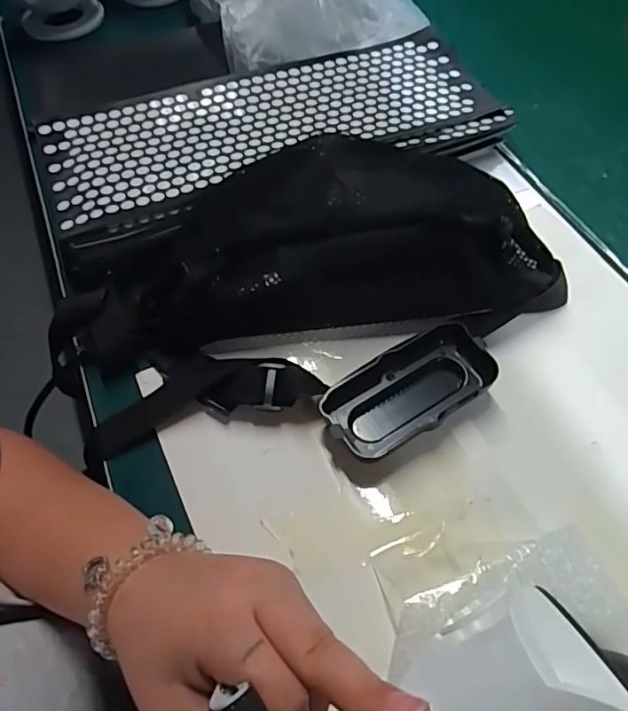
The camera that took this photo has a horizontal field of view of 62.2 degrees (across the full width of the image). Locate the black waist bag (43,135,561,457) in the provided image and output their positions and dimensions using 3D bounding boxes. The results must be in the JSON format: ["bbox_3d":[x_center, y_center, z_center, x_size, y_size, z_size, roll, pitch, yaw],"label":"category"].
[{"bbox_3d":[-0.014,-0.056,0.355,0.353,0.096,0.165,-18,60,1],"label":"black waist bag"}]

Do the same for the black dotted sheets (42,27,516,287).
[{"bbox_3d":[-0.034,-0.186,0.435,0.364,0.033,0.157,-23,63,-11],"label":"black dotted sheets"}]

